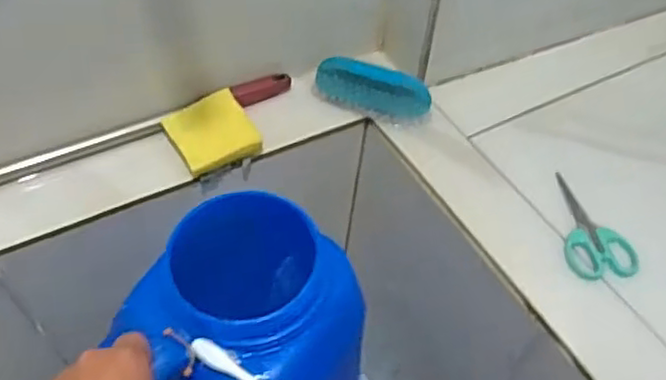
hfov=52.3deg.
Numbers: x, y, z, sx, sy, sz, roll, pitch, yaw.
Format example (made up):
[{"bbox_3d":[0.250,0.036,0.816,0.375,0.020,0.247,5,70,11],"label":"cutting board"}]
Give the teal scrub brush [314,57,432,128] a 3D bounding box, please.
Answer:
[{"bbox_3d":[0.042,-0.104,0.707,0.121,0.033,0.050,26,54,16],"label":"teal scrub brush"}]

